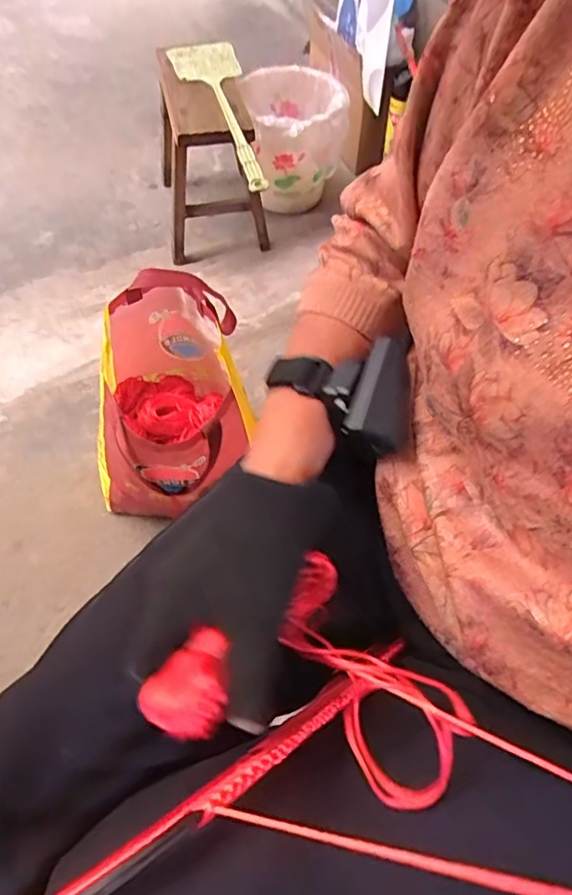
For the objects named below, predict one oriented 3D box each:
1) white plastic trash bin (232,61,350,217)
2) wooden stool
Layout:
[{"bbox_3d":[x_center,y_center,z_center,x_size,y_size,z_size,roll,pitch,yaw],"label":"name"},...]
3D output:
[{"bbox_3d":[0.016,-0.640,1.221,0.205,0.250,0.177,-8,59,-6],"label":"white plastic trash bin"},{"bbox_3d":[-0.157,-0.586,1.165,0.206,0.306,0.345,-9,59,-6],"label":"wooden stool"}]

